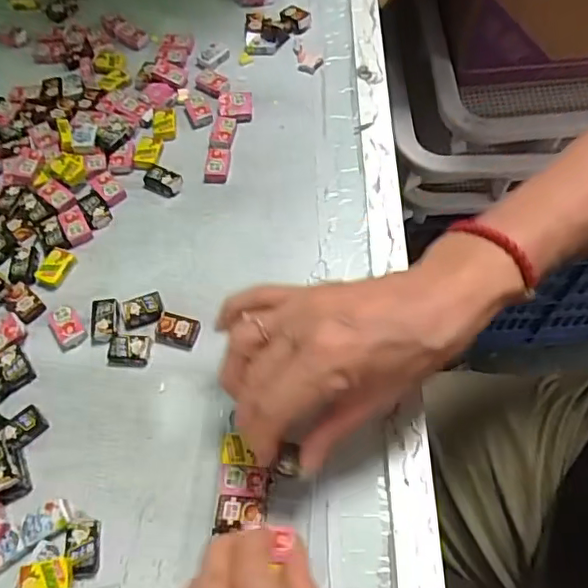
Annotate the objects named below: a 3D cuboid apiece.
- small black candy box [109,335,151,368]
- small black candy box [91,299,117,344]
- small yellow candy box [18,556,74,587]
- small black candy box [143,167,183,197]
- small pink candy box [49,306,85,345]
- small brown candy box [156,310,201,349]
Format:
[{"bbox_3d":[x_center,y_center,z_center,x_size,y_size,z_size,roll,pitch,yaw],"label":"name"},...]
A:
[{"bbox_3d":[-0.104,0.035,0.357,0.026,0.008,0.020,3,63,4],"label":"small black candy box"},{"bbox_3d":[-0.124,0.018,0.368,0.017,0.007,0.029,-4,63,0],"label":"small black candy box"},{"bbox_3d":[-0.127,0.146,0.289,0.027,0.004,0.018,-10,65,-6],"label":"small yellow candy box"},{"bbox_3d":[-0.099,-0.084,0.421,0.030,0.009,0.019,19,65,12],"label":"small black candy box"},{"bbox_3d":[-0.149,0.020,0.369,0.016,0.006,0.025,-31,66,-13],"label":"small pink candy box"},{"bbox_3d":[-0.075,0.023,0.362,0.027,0.007,0.019,13,64,9],"label":"small brown candy box"}]

